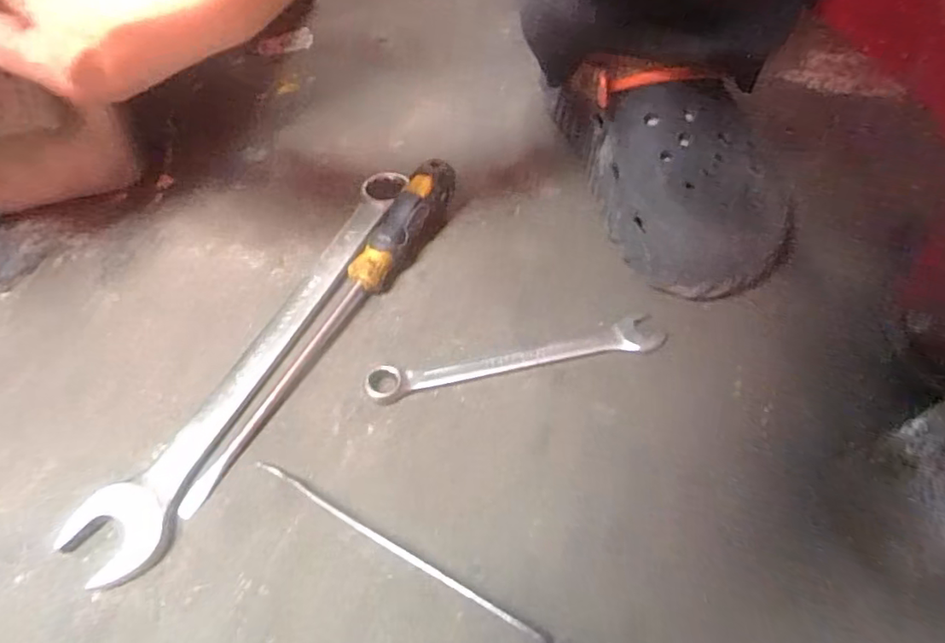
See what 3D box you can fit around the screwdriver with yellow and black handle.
[{"bbox_3d":[-0.080,-0.007,0.321,0.028,0.033,0.243,24,57,19],"label":"screwdriver with yellow and black handle"}]

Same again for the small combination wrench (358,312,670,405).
[{"bbox_3d":[0.024,0.020,0.309,0.161,0.012,0.022,-10,53,-5],"label":"small combination wrench"}]

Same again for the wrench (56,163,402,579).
[{"bbox_3d":[-0.111,0.007,0.322,0.042,0.016,0.276,20,56,17],"label":"wrench"}]

